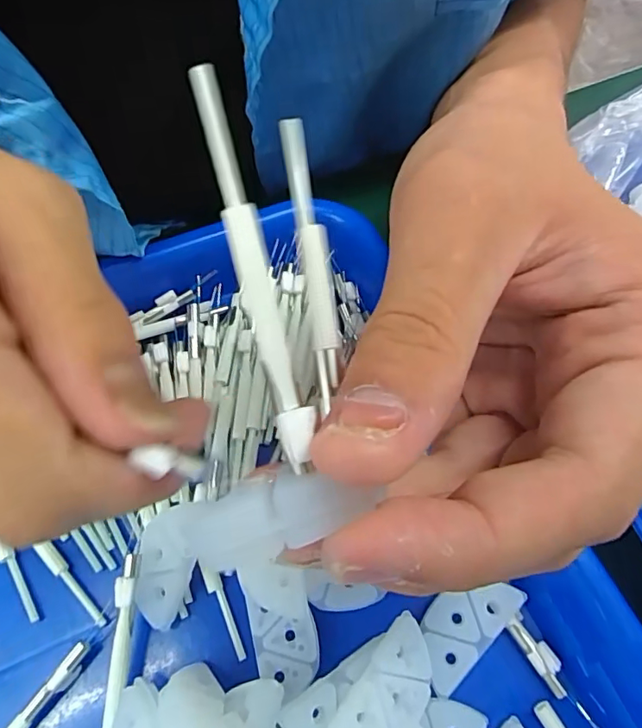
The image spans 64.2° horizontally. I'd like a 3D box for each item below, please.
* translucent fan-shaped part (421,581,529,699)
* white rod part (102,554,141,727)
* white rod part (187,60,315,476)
[{"bbox_3d":[0.044,0.081,0.161,0.038,0.007,0.019,-41,71,-18],"label":"translucent fan-shaped part"},{"bbox_3d":[-0.060,0.082,0.152,0.005,0.006,0.046,2,76,1],"label":"white rod part"},{"bbox_3d":[-0.011,-0.016,0.082,0.006,0.004,0.064,-15,90,-7],"label":"white rod part"}]

